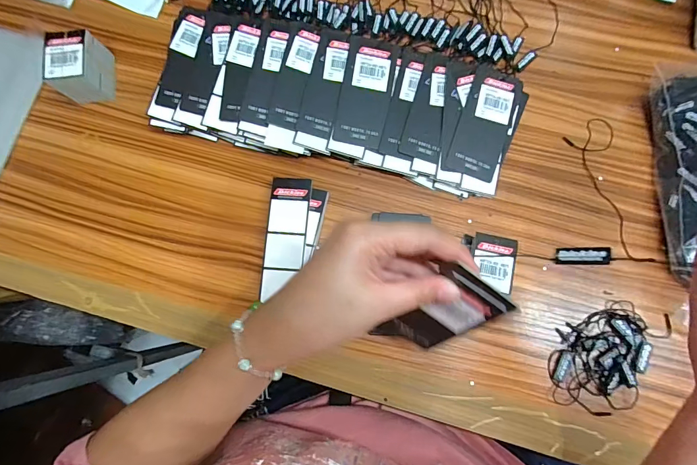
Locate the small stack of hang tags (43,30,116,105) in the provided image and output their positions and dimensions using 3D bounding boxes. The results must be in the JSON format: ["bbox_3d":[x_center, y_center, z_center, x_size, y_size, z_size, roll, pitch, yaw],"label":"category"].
[{"bbox_3d":[-0.263,-0.161,0.374,0.037,0.053,0.058,-2,78,1],"label":"small stack of hang tags"}]

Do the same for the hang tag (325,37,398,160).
[{"bbox_3d":[0.016,-0.133,0.368,0.048,0.005,0.120,12,84,-3],"label":"hang tag"}]

